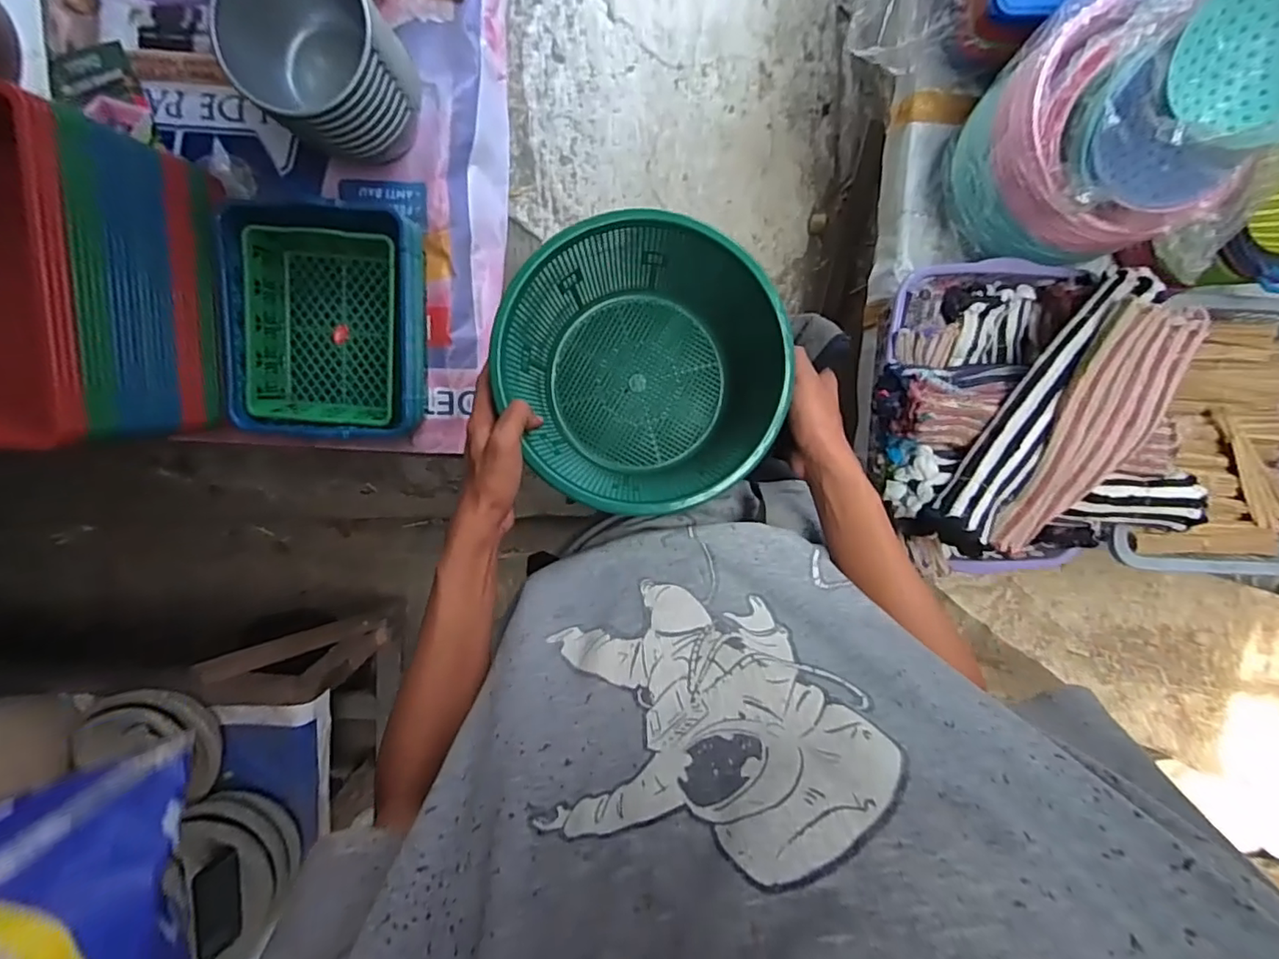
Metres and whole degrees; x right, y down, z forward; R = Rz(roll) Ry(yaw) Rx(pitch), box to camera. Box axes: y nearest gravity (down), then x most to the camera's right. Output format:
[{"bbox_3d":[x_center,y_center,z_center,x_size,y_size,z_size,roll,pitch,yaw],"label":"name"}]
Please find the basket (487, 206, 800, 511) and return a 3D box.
[{"bbox_3d":[0.006,-0.108,0.558,0.238,0.144,0.244,0,99,1],"label":"basket"}]

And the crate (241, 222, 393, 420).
[{"bbox_3d":[-0.481,-0.232,0.906,0.226,0.083,0.282,3,99,0],"label":"crate"}]

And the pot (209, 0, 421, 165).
[{"bbox_3d":[-0.416,-0.559,0.806,0.185,0.259,0.155,-43,96,7],"label":"pot"}]

